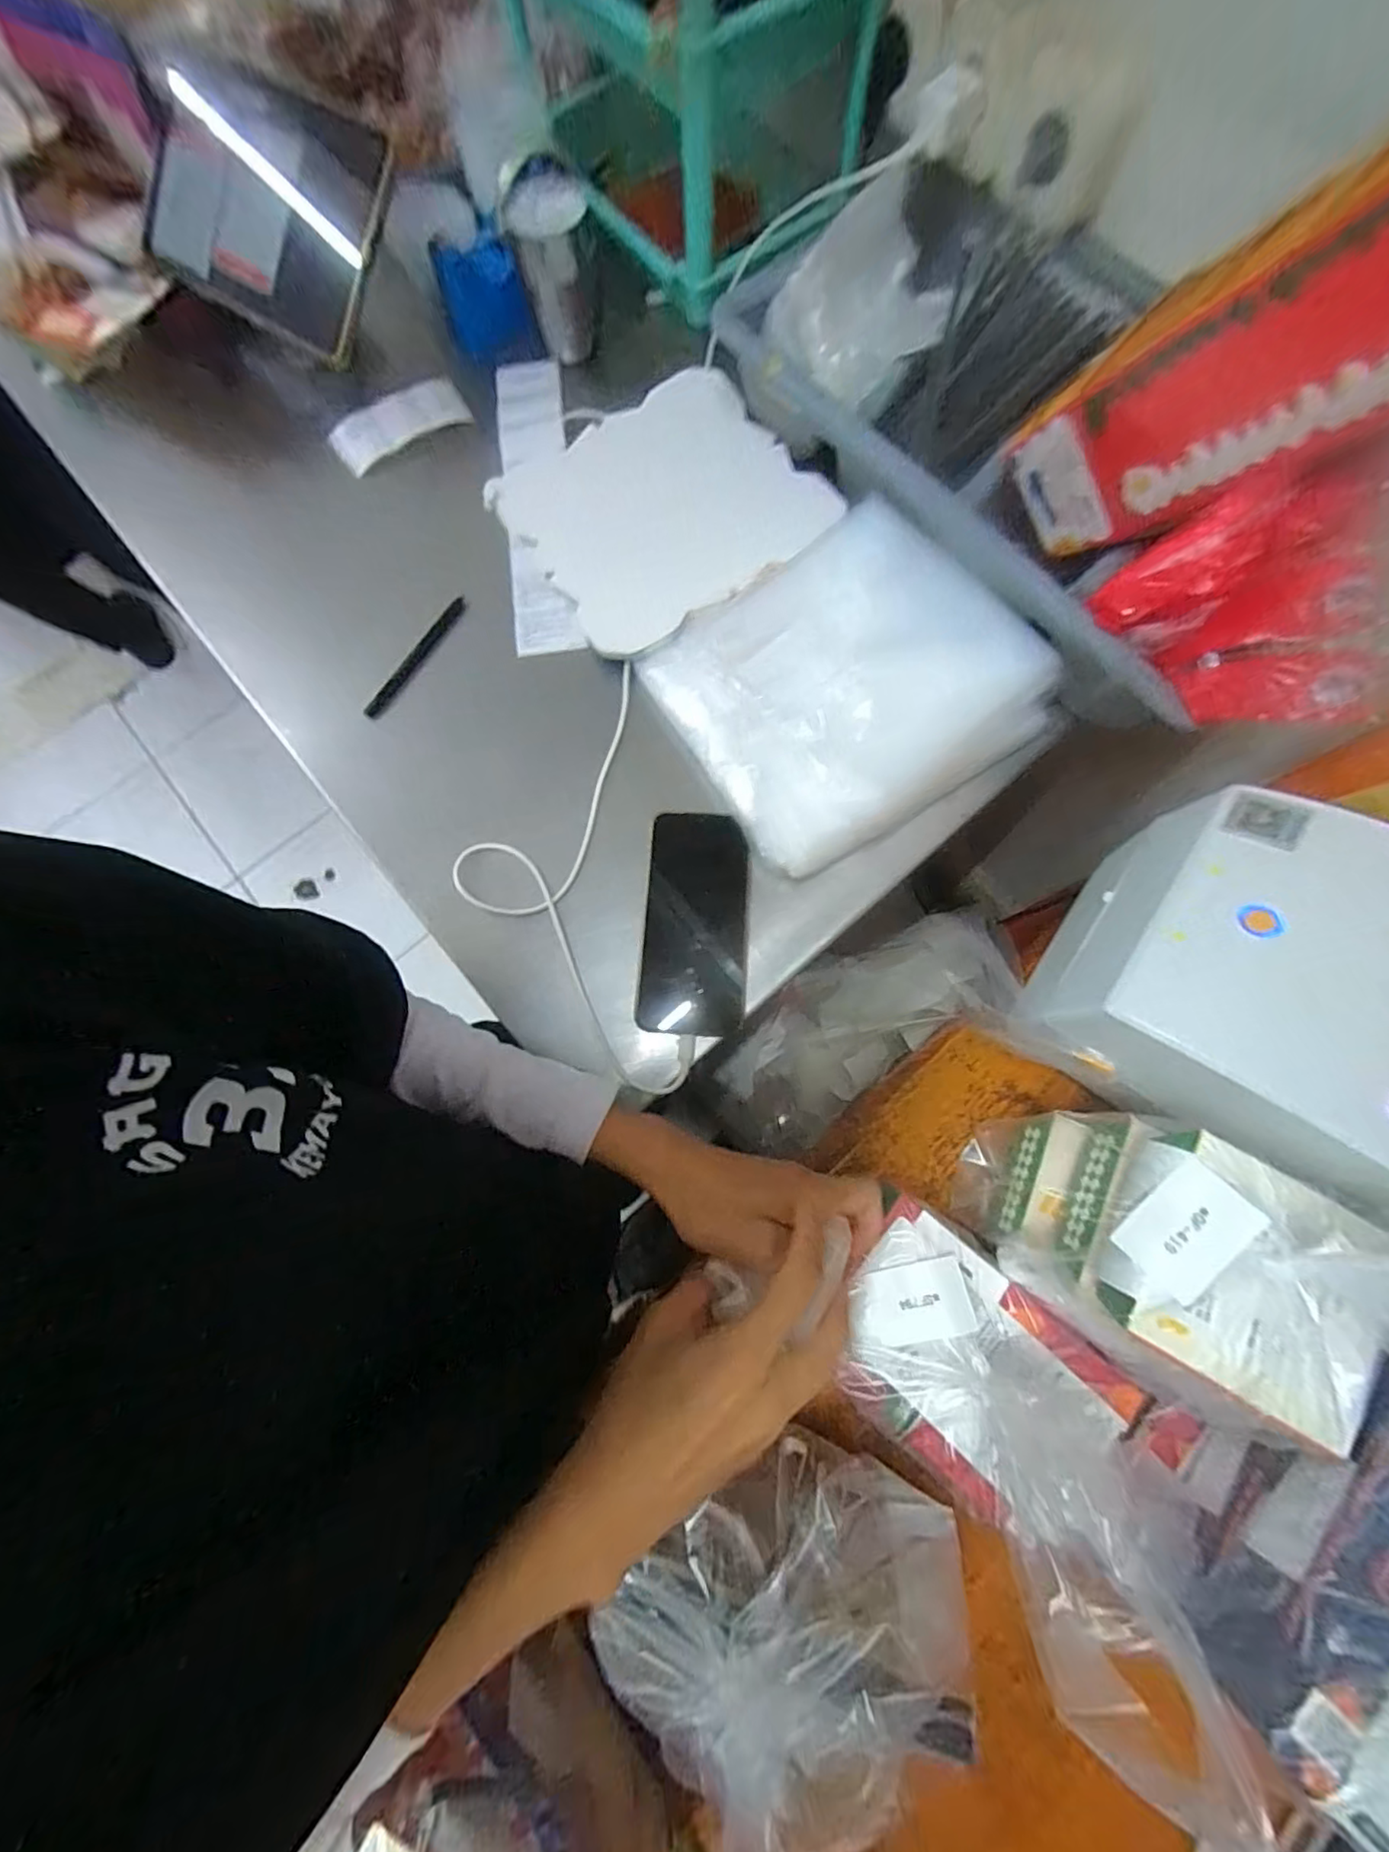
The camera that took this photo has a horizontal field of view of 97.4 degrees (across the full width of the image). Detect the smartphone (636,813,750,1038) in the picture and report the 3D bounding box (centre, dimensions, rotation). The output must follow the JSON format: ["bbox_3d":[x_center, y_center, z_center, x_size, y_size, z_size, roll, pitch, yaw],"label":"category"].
[{"bbox_3d":[0.000,-0.003,0.466,0.079,0.005,0.168,1,79,13],"label":"smartphone"}]

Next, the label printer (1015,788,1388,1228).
[{"bbox_3d":[0.346,0.049,0.357,0.208,0.121,0.181,35,80,9],"label":"label printer"}]

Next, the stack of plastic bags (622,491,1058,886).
[{"bbox_3d":[0.118,-0.194,0.484,0.261,0.046,0.236,-31,78,-6],"label":"stack of plastic bags"}]

